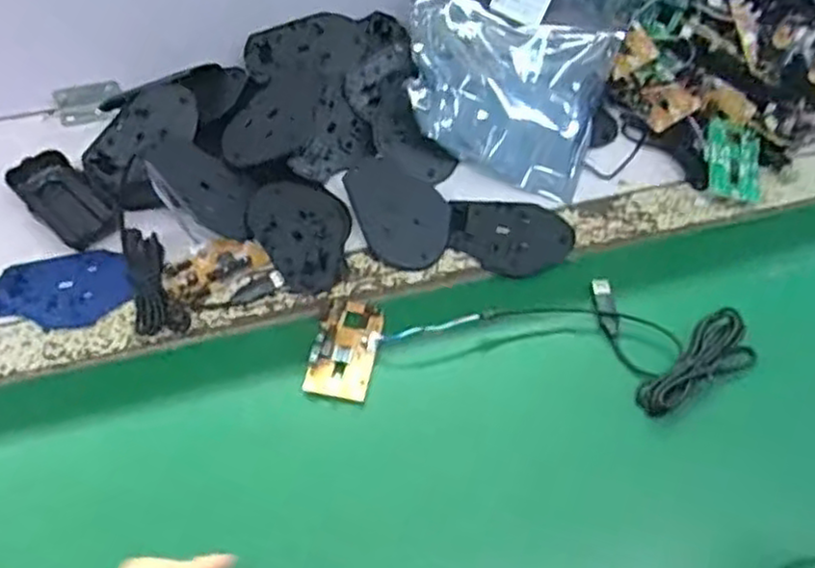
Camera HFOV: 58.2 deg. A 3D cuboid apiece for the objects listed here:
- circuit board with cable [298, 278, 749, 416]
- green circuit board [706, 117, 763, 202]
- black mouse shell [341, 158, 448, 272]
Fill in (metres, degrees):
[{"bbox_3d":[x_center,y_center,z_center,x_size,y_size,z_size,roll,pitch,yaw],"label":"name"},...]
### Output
[{"bbox_3d":[0.088,0.042,0.529,0.313,0.014,0.100,0,56,2],"label":"circuit board with cable"},{"bbox_3d":[0.283,-0.108,0.632,0.050,0.013,0.084,18,62,-6],"label":"green circuit board"},{"bbox_3d":[-0.006,-0.063,0.600,0.071,0.015,0.107,-18,58,-10],"label":"black mouse shell"}]

